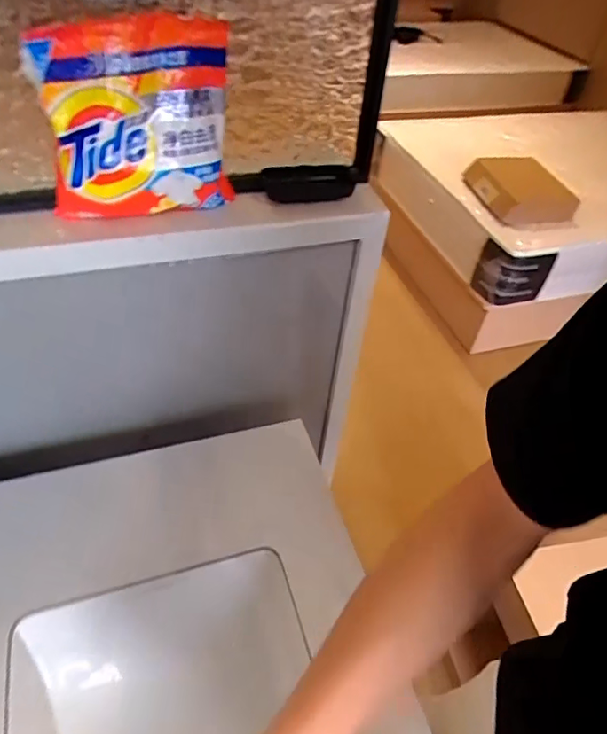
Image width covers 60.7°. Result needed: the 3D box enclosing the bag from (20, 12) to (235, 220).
[{"bbox_3d":[-0.164,-0.244,0.527,0.183,0.178,0.053,-19,51,-23],"label":"bag"}]

